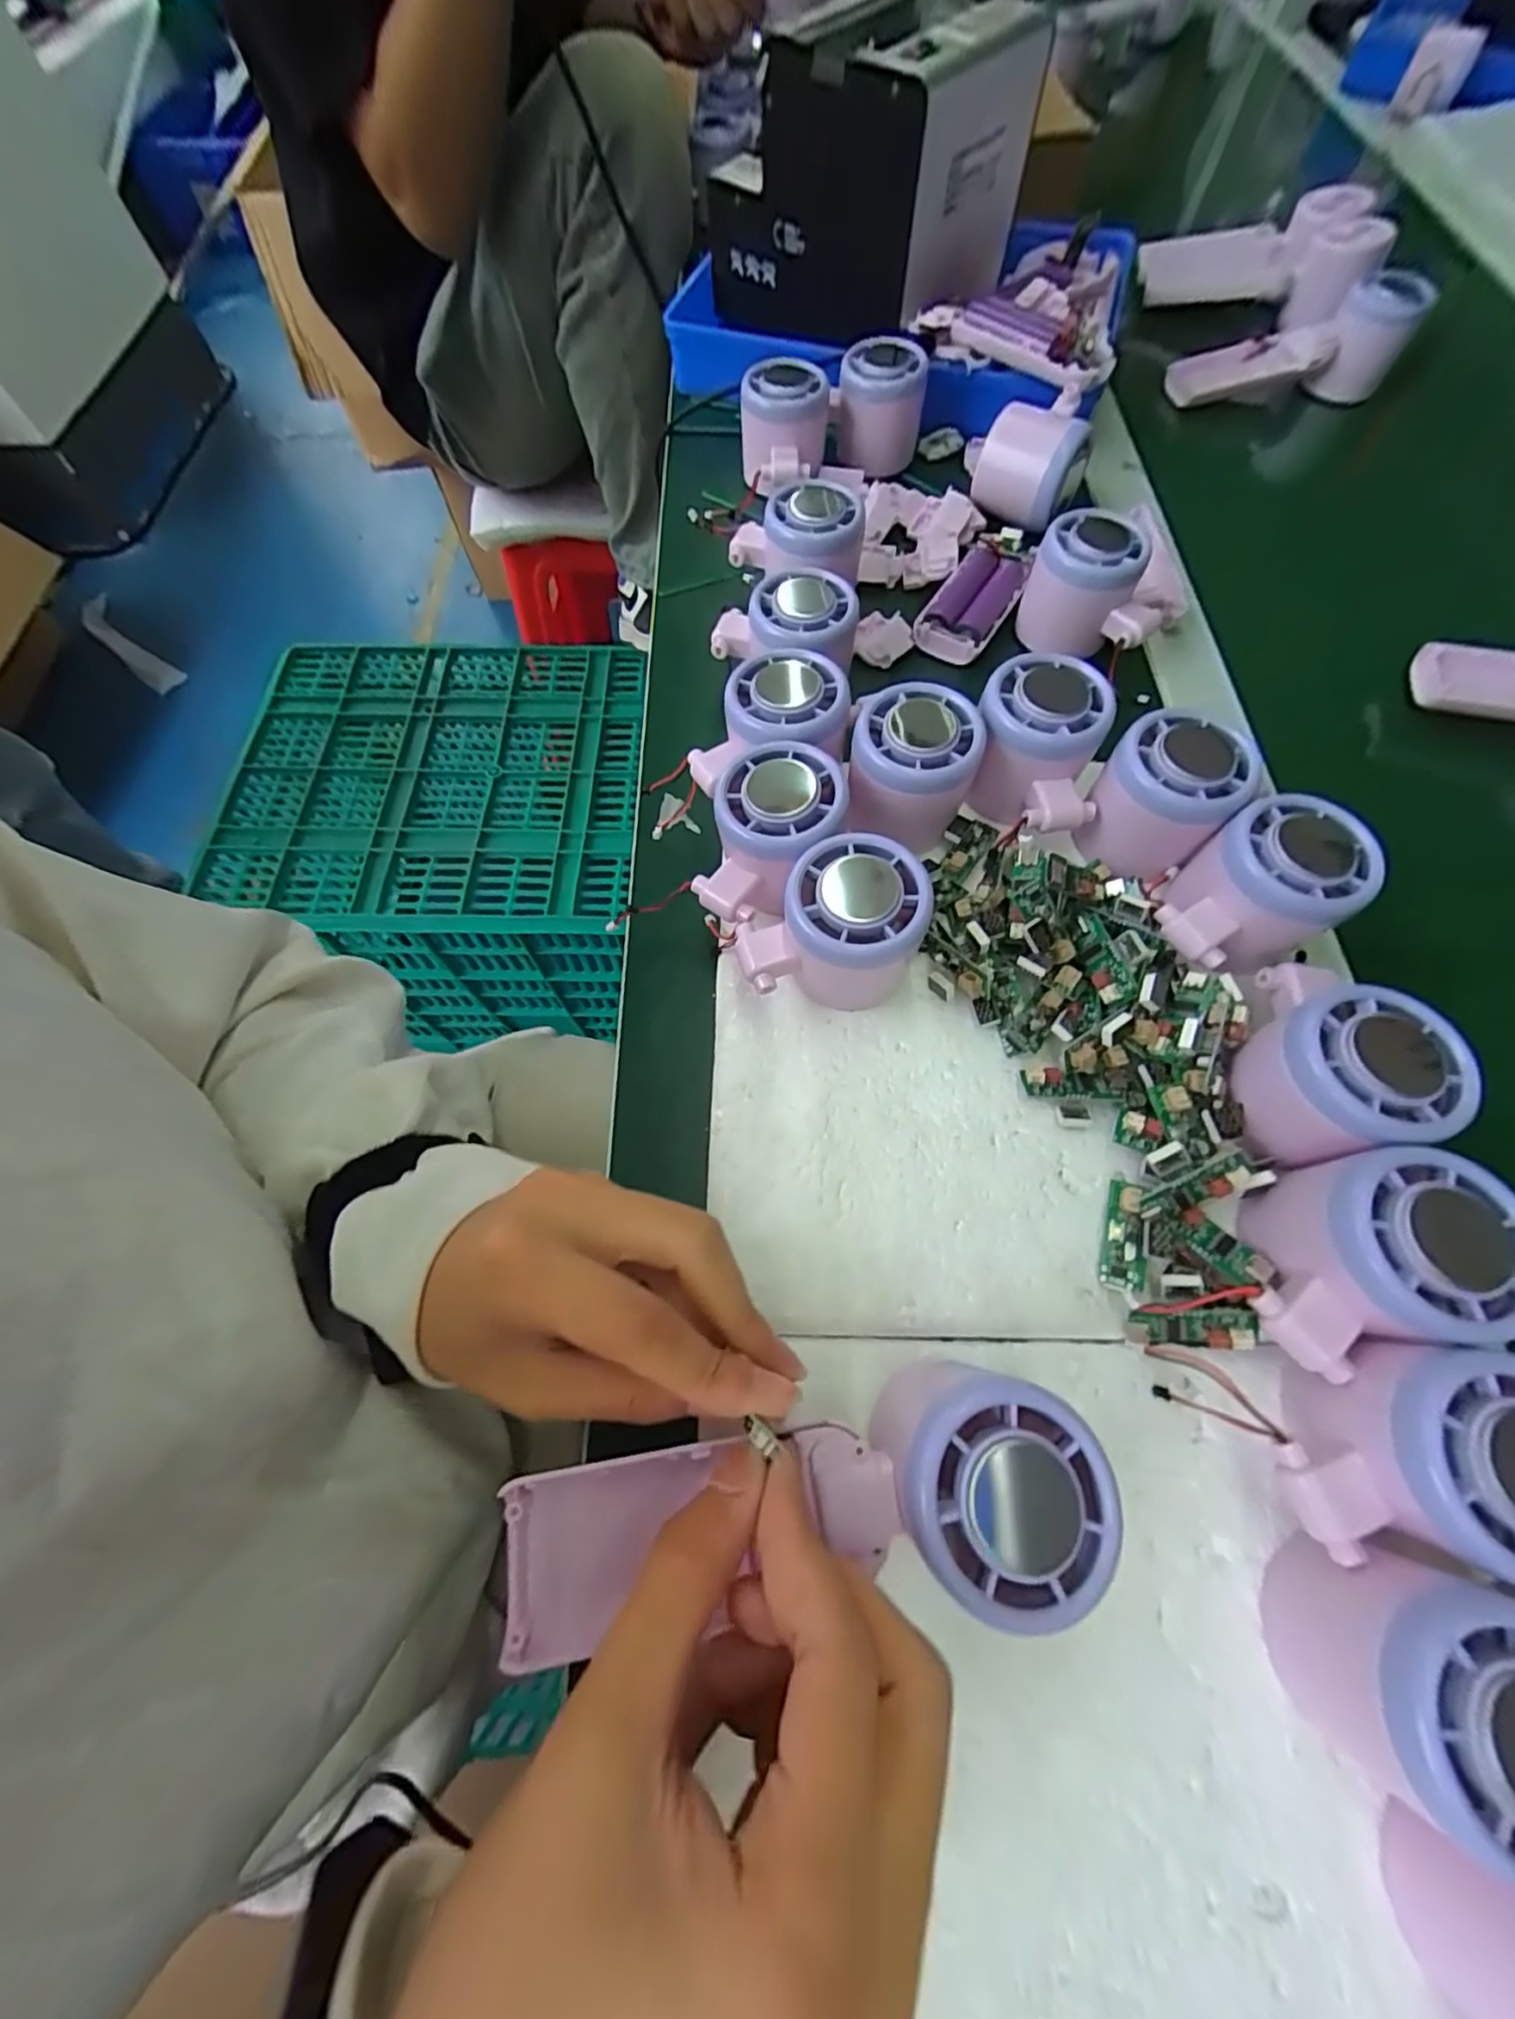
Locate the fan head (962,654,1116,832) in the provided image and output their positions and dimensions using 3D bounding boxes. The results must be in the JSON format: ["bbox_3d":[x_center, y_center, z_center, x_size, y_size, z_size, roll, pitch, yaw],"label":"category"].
[{"bbox_3d":[0.127,-0.117,0.301,0.055,0.055,0.068,16,68,9],"label":"fan head"}]

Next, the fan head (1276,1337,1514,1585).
[{"bbox_3d":[0.194,0.131,0.195,0.071,0.059,0.056,-1,67,1],"label":"fan head"}]

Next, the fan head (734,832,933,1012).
[{"bbox_3d":[0.030,-0.033,0.268,0.071,0.060,0.054,3,67,3],"label":"fan head"}]

